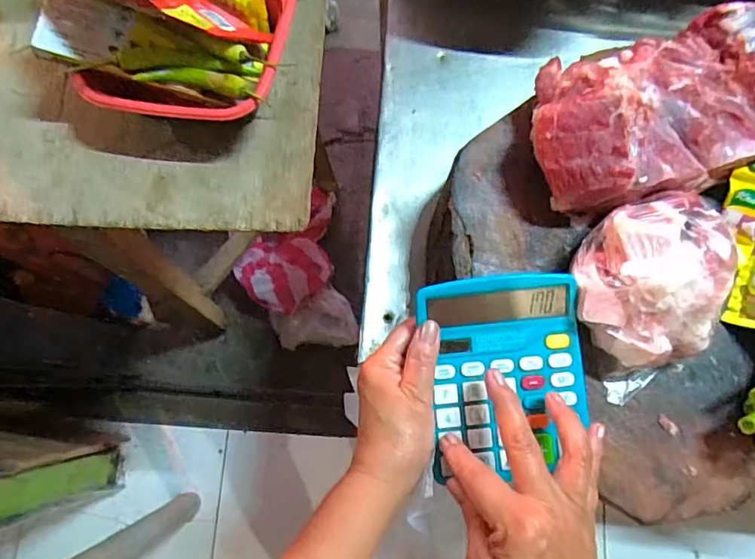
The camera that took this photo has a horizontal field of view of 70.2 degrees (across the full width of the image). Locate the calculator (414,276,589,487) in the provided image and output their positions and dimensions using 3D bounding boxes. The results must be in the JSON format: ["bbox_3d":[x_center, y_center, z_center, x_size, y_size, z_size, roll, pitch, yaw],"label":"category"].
[{"bbox_3d":[0.093,0.065,0.389,0.115,0.024,0.134,-9,78,-3],"label":"calculator"}]

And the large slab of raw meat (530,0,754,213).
[{"bbox_3d":[0.238,-0.137,0.436,0.243,0.068,0.132,-15,79,-4],"label":"large slab of raw meat"}]

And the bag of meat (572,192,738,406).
[{"bbox_3d":[0.204,0.005,0.390,0.122,0.084,0.122,-28,80,-6],"label":"bag of meat"}]

